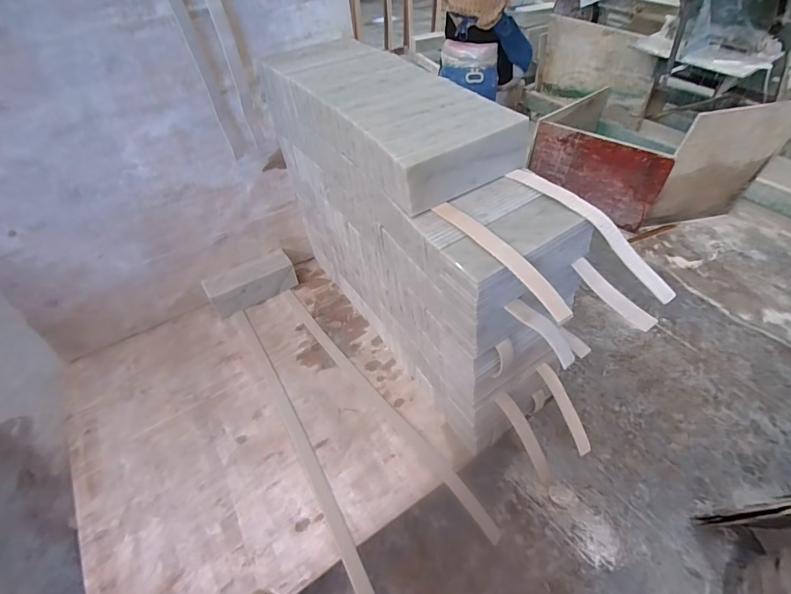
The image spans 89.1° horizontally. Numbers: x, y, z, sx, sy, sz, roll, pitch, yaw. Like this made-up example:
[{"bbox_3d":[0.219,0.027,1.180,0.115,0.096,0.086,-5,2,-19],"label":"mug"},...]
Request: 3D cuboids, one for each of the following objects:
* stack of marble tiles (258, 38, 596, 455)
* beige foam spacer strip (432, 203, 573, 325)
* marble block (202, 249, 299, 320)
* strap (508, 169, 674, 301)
[{"bbox_3d":[0.045,-0.173,1.148,0.317,0.727,1.096,-28,51,-20],"label":"stack of marble tiles"},{"bbox_3d":[0.185,-0.075,0.727,0.041,0.051,0.321,-28,51,-21],"label":"beige foam spacer strip"},{"bbox_3d":[-0.528,-0.052,1.486,0.299,0.107,0.131,-28,51,-20],"label":"marble block"},{"bbox_3d":[0.373,-0.141,0.768,0.043,0.058,0.388,-31,68,-23],"label":"strap"}]

